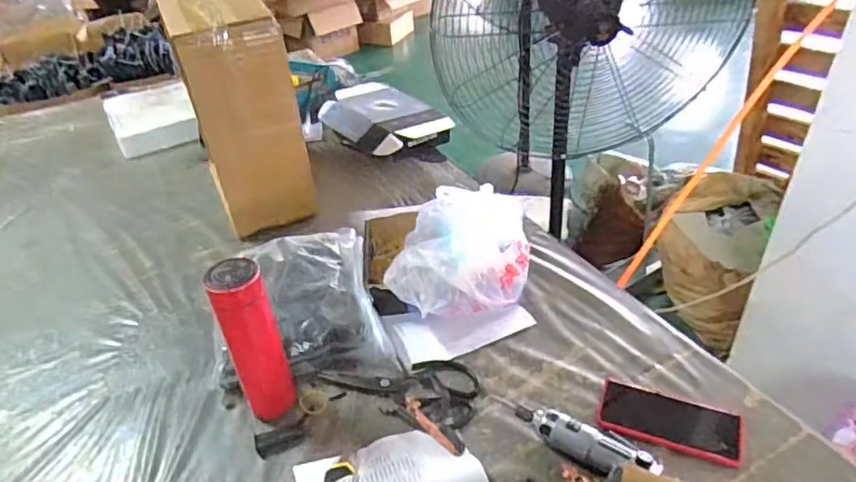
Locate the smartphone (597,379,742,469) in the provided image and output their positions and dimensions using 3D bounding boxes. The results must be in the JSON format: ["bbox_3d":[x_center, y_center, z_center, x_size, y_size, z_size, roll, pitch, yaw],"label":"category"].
[{"bbox_3d":[0.301,0.226,0.737,0.165,0.015,0.084,12,39,24],"label":"smartphone"}]

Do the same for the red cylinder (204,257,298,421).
[{"bbox_3d":[-0.216,0.133,0.744,0.063,0.238,0.062,-18,37,-17],"label":"red cylinder"}]

